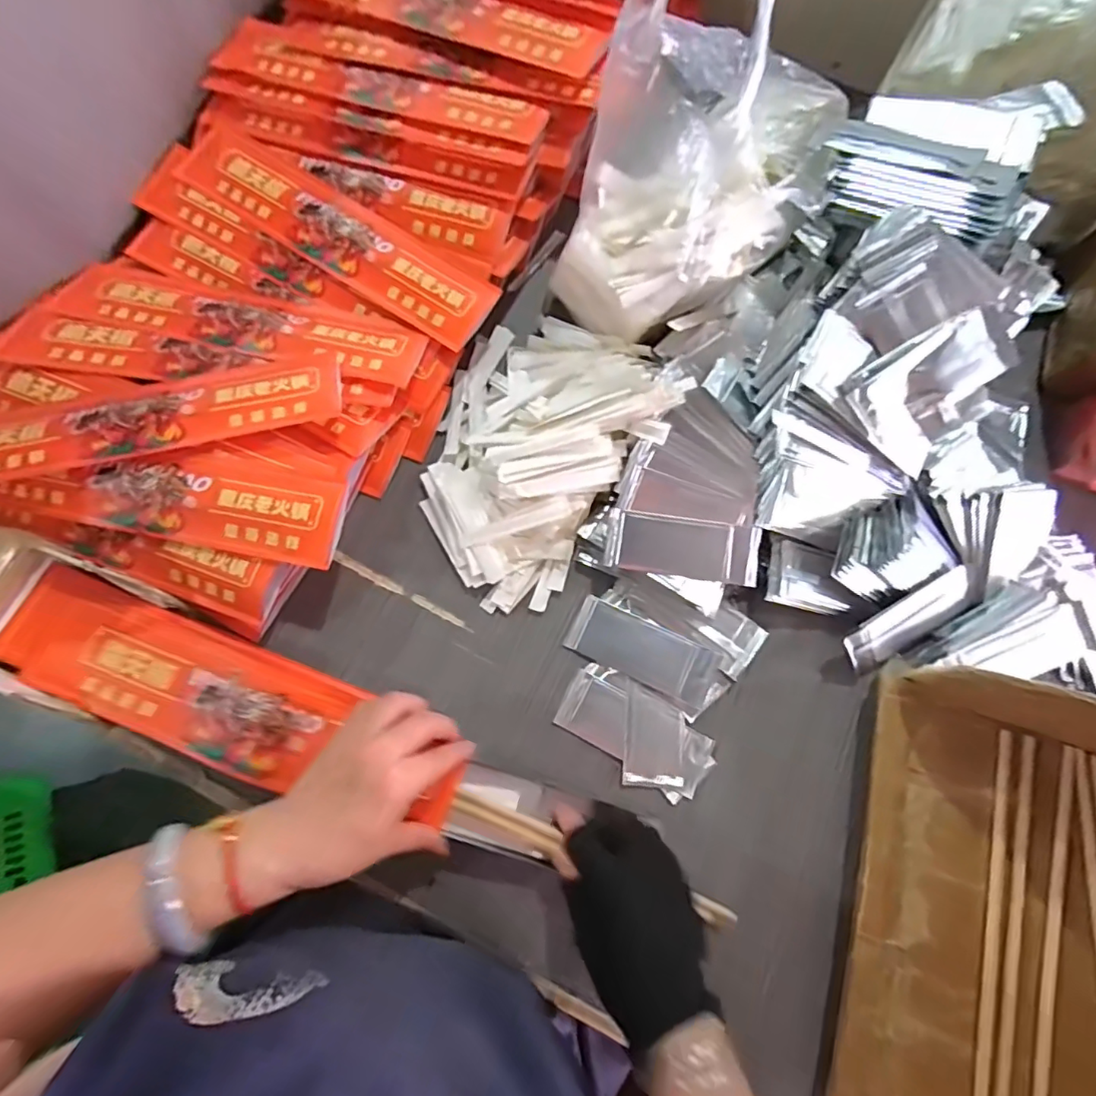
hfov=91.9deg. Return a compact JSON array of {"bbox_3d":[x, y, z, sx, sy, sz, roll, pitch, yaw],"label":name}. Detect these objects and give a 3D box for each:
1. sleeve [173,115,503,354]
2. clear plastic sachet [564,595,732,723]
[{"bbox_3d":[-0.205,-0.301,0.498,0.341,0.012,0.070,33,77,7],"label":"sleeve"},{"bbox_3d":[0.084,0.090,0.447,0.131,0.011,0.053,27,82,10],"label":"clear plastic sachet"}]

